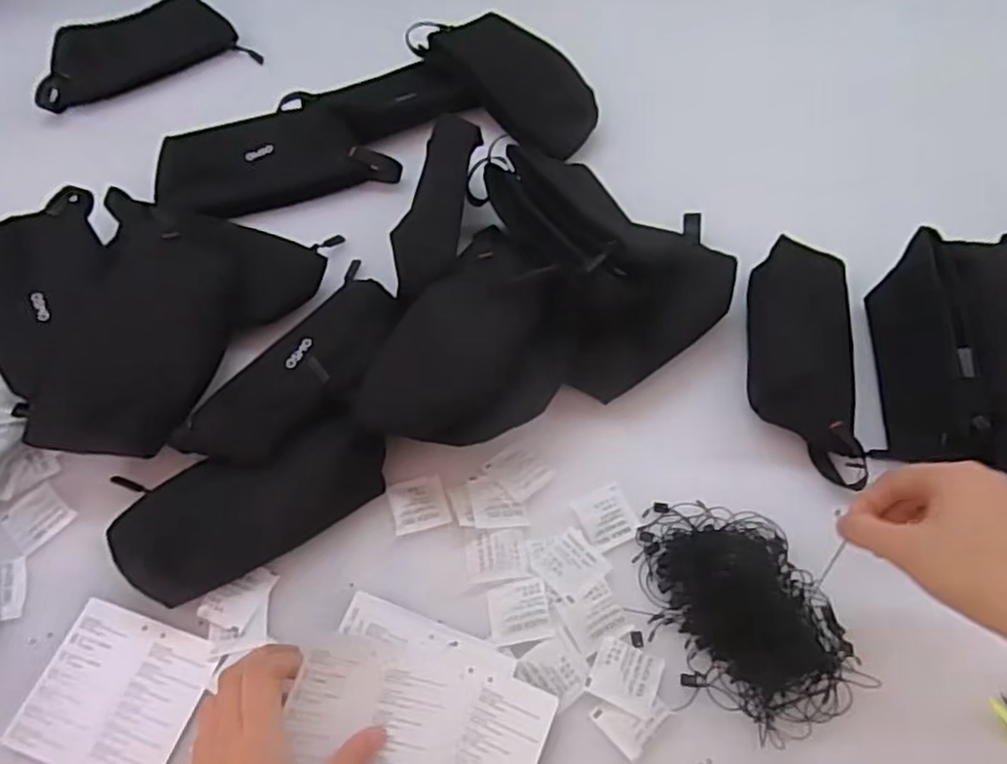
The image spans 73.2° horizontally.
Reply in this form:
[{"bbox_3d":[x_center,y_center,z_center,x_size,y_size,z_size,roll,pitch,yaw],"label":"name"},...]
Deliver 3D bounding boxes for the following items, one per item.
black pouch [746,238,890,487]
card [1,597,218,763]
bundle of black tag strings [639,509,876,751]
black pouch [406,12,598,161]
[{"bbox_3d":[0.244,-0.026,0.543,0.092,0.034,0.215,6,59,3],"label":"black pouch"},{"bbox_3d":[-0.237,0.191,0.417,0.100,0.006,0.089,16,59,11],"label":"card"},{"bbox_3d":[0.156,0.144,0.439,0.103,0.022,0.151,-16,60,-10],"label":"bundle of black tag strings"},{"bbox_3d":[0.012,-0.311,0.696,0.105,0.037,0.201,-40,67,-22],"label":"black pouch"}]

